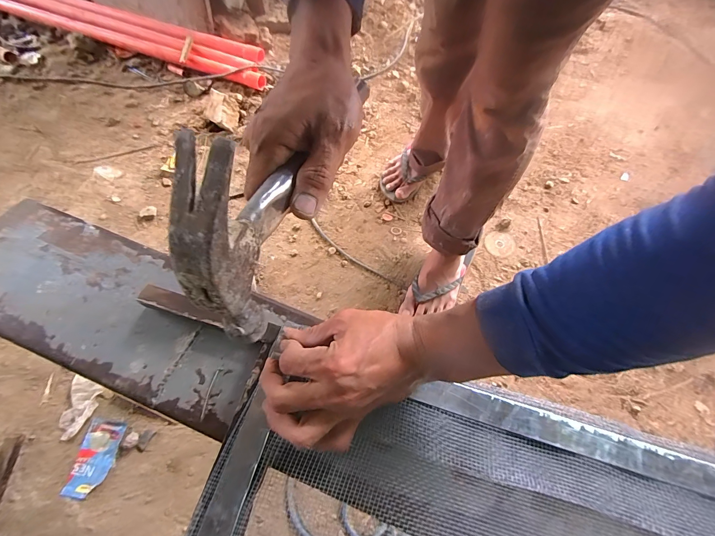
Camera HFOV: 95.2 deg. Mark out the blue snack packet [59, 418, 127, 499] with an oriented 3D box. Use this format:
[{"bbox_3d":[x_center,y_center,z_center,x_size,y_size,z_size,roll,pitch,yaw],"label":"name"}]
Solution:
[{"bbox_3d":[-0.518,0.376,0.646,0.076,0.006,0.132,6,66,0],"label":"blue snack packet"}]

